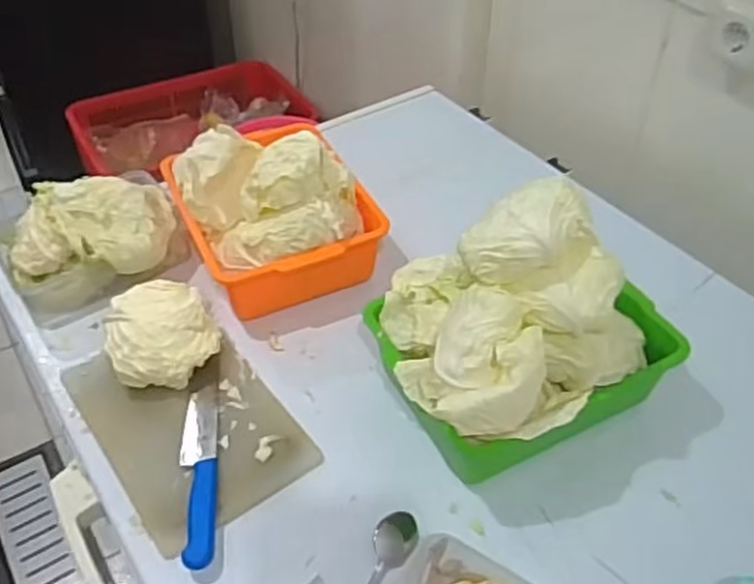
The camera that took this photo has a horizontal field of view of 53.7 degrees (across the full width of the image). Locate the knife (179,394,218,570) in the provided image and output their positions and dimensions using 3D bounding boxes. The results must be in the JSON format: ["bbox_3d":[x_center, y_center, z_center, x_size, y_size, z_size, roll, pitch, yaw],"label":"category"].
[{"bbox_3d":[-0.190,0.193,0.792,0.041,0.026,0.208,-5,43,-6],"label":"knife"}]

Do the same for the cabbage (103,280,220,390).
[{"bbox_3d":[-0.258,0.054,0.896,0.123,0.082,0.120,0,43,0],"label":"cabbage"}]

